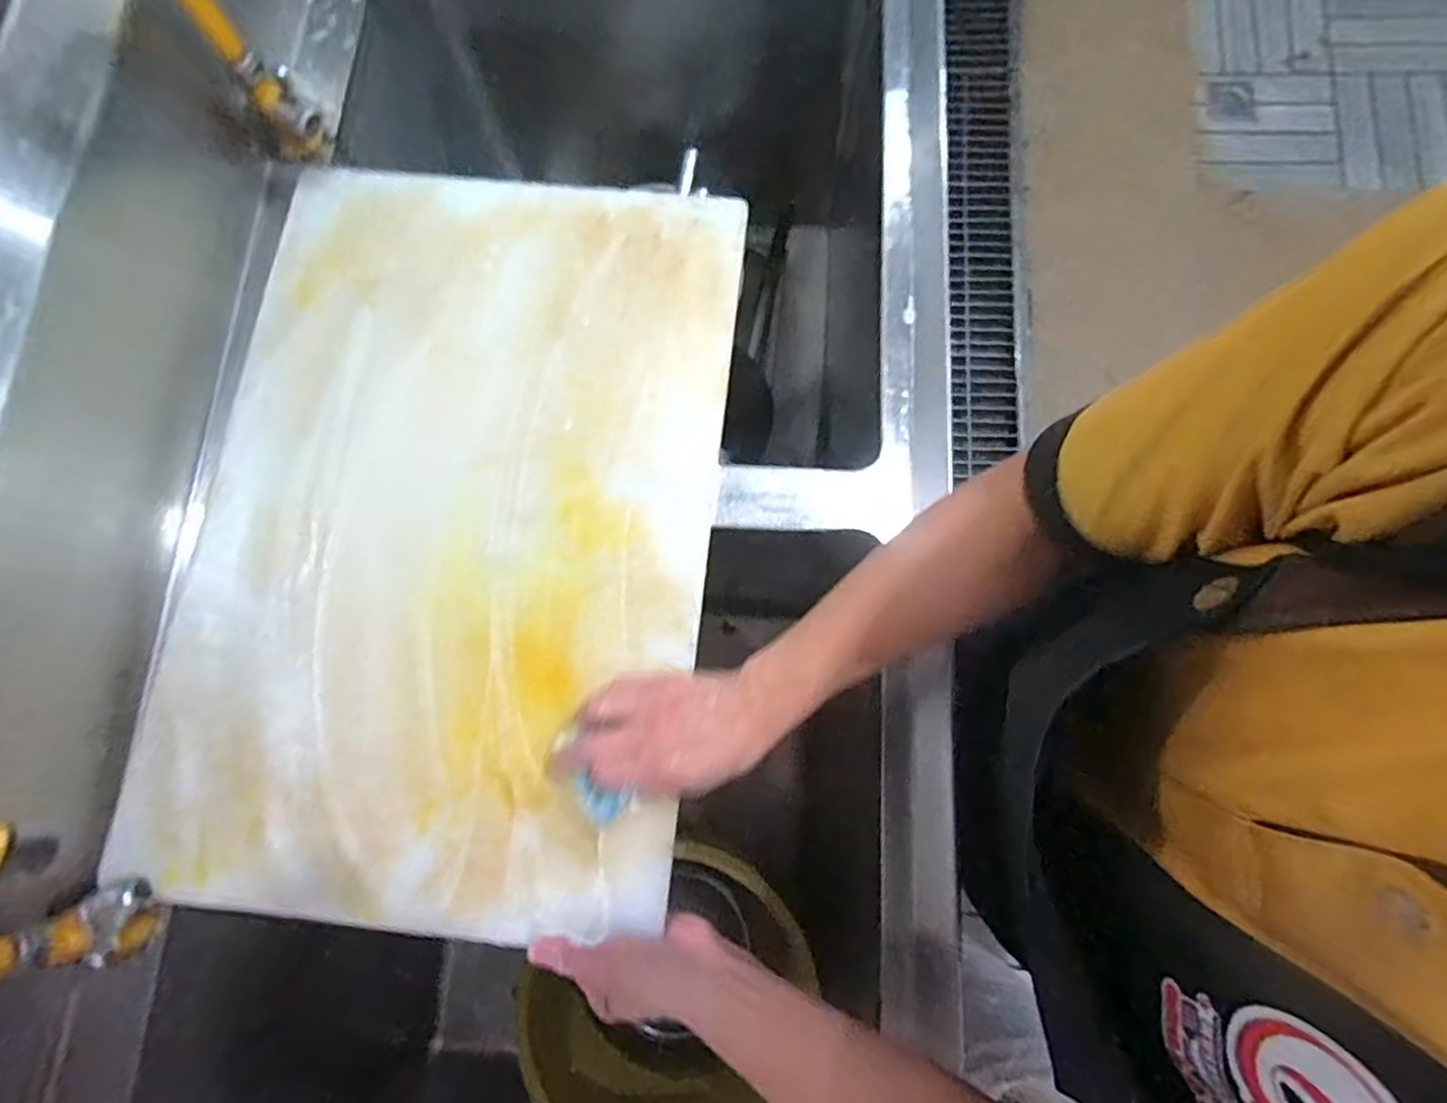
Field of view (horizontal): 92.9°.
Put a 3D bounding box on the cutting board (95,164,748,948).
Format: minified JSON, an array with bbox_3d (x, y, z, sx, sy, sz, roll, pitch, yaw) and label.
[{"bbox_3d":[-0.207,-0.035,0.533,0.392,0.026,0.576,6,76,3],"label":"cutting board"}]

